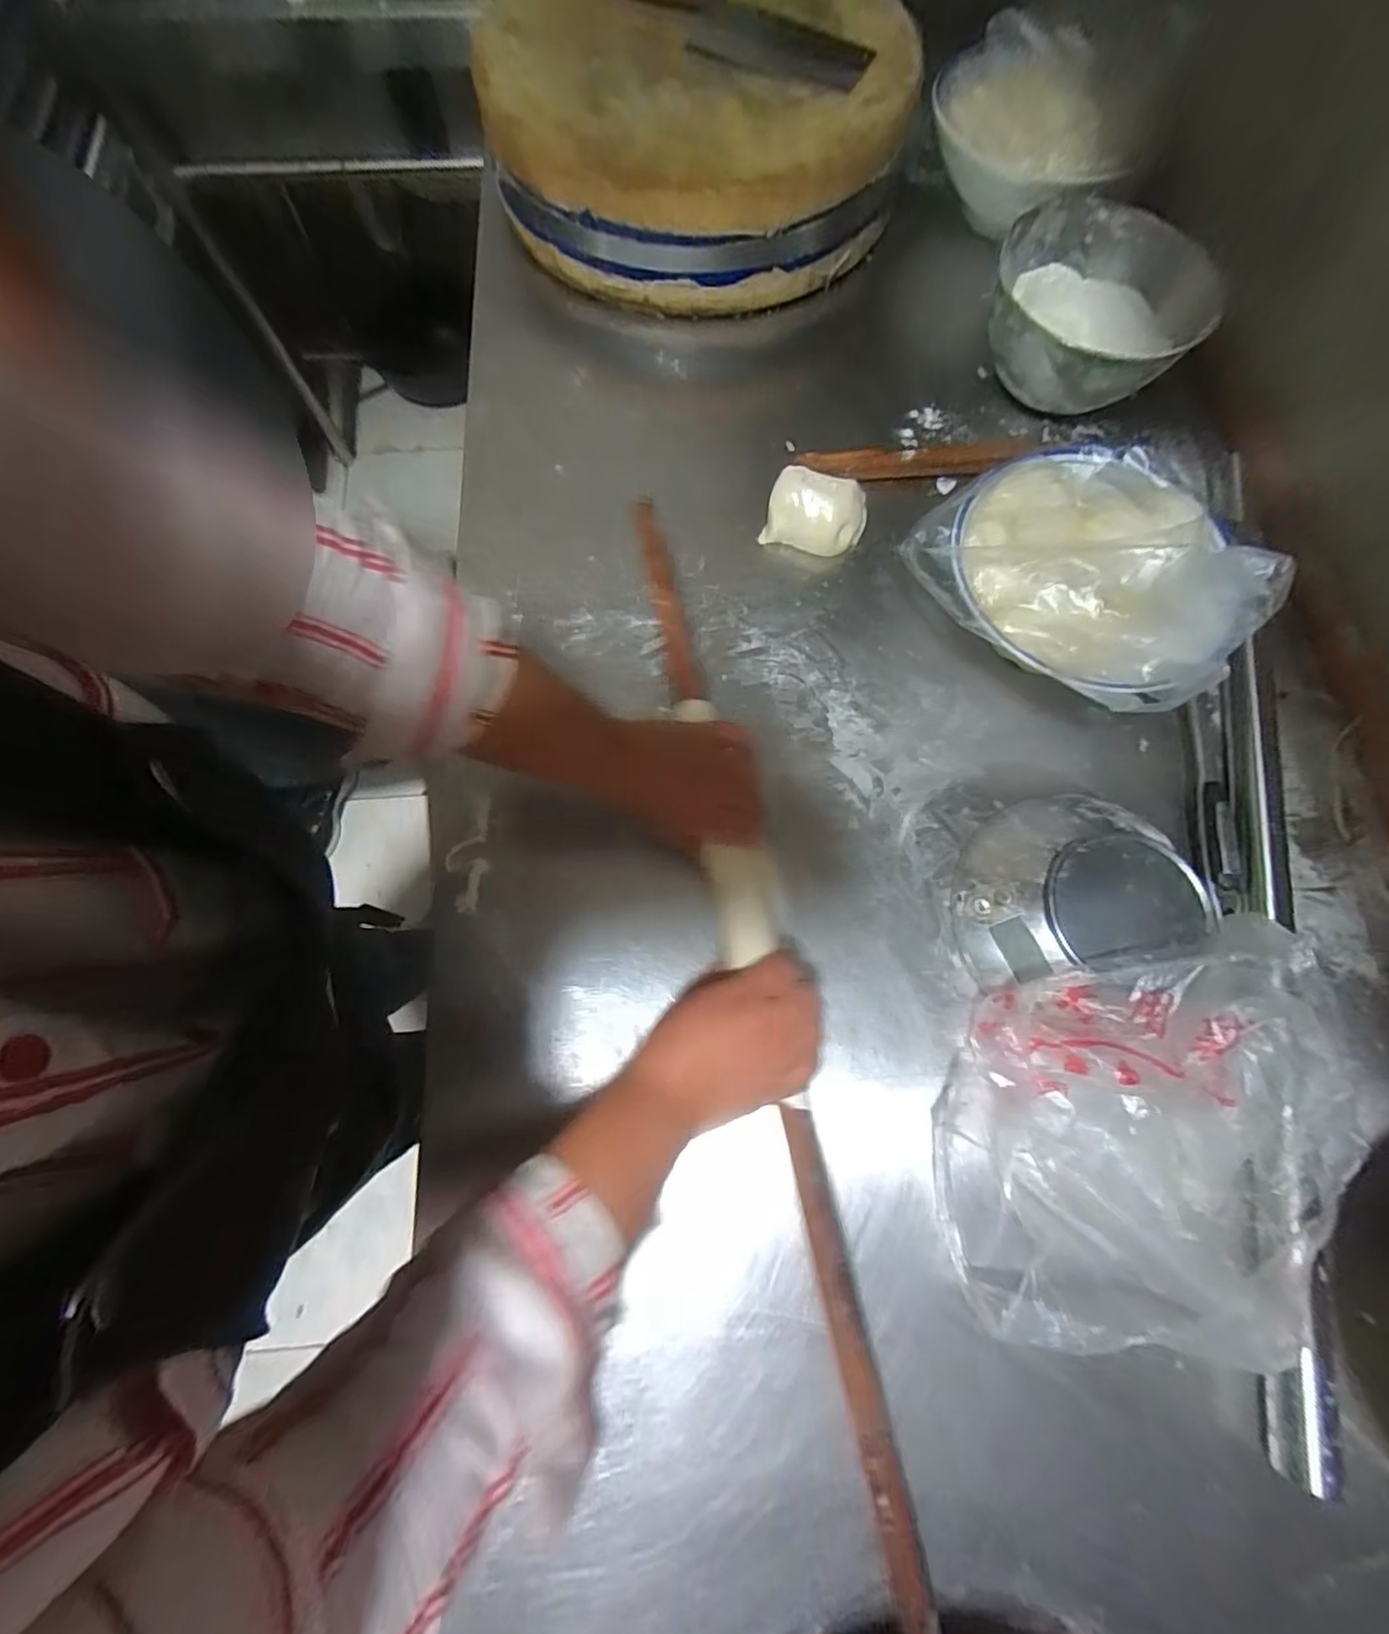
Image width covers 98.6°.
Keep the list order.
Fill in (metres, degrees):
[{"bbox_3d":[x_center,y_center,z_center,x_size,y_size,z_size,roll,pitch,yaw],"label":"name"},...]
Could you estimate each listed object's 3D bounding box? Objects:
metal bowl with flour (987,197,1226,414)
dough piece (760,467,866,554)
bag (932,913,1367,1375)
[{"bbox_3d":[0.385,-0.492,0.591,0.192,0.083,0.199,0,73,-1],"label":"metal bowl with flour"},{"bbox_3d":[0.114,-0.285,0.561,0.091,0.046,0.057,15,74,4],"label":"dough piece"},{"bbox_3d":[0.287,0.215,0.388,0.258,0.087,0.228,-15,74,-5],"label":"bag"}]

